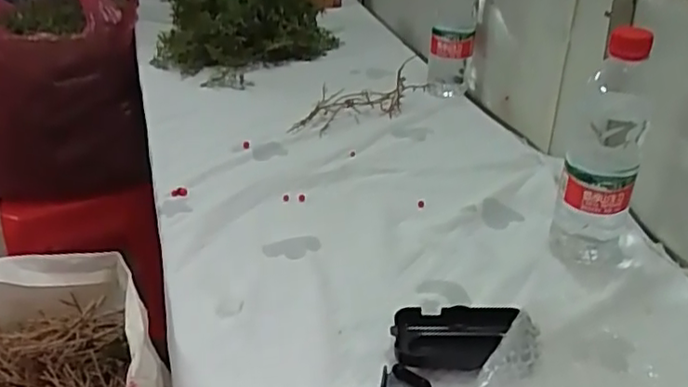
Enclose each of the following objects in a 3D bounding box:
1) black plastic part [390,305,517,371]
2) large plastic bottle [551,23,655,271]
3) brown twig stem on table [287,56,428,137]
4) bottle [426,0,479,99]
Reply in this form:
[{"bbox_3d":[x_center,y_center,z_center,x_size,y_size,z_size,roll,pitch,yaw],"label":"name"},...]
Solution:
[{"bbox_3d":[0.086,0.113,0.498,0.093,0.026,0.047,-1,32,0],"label":"black plastic part"},{"bbox_3d":[0.226,-0.030,0.550,0.066,0.208,0.064,15,35,22],"label":"large plastic bottle"},{"bbox_3d":[0.019,-0.135,0.874,0.209,0.057,0.065,-17,36,-24],"label":"brown twig stem on table"},{"bbox_3d":[0.155,-0.235,0.884,0.068,0.208,0.078,5,33,8],"label":"bottle"}]

